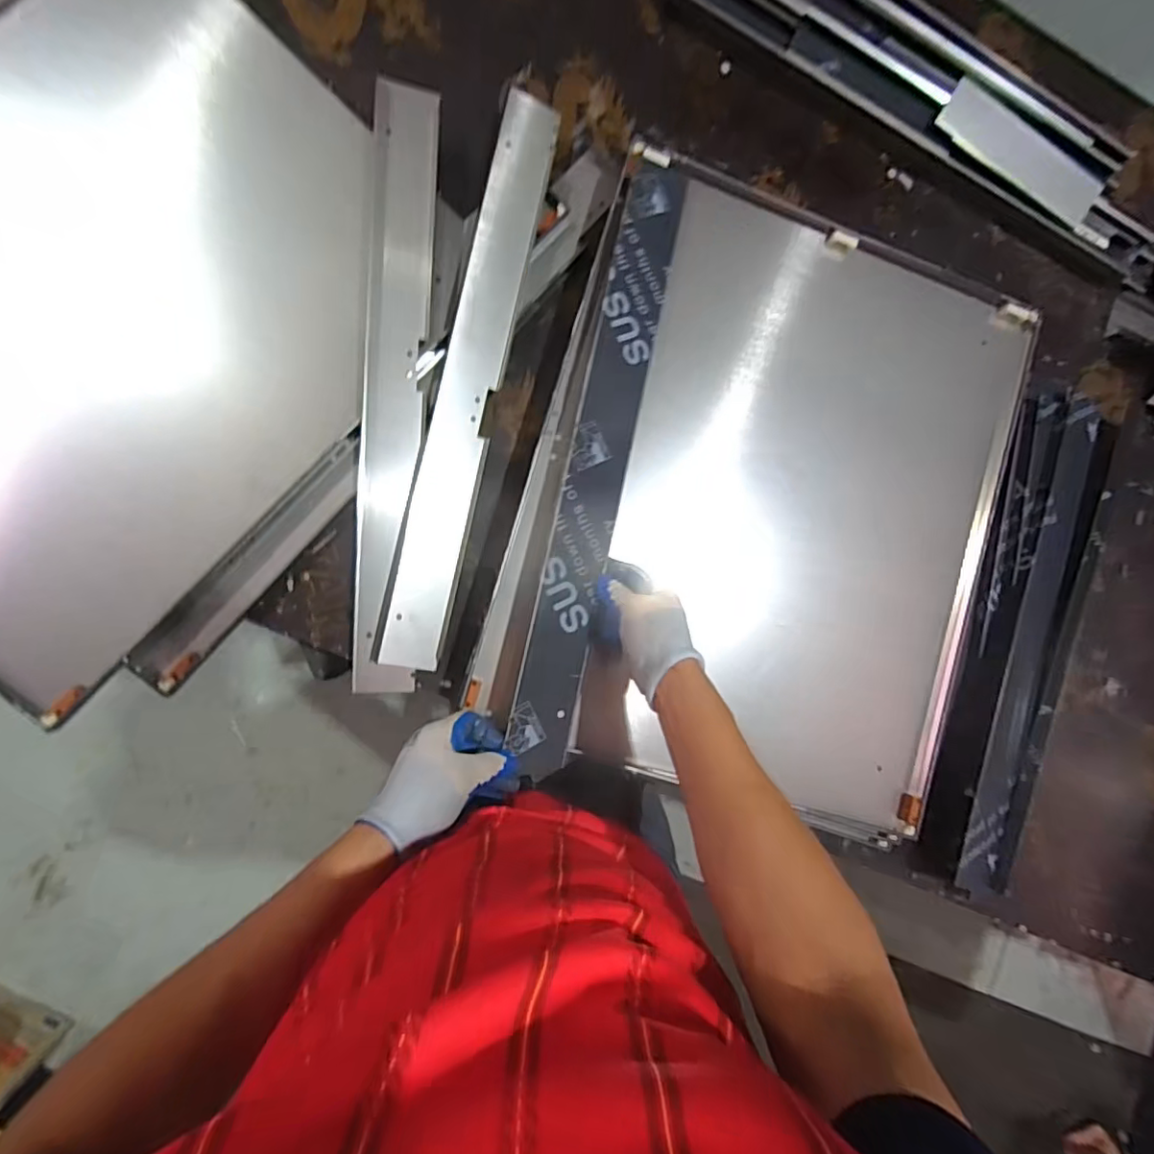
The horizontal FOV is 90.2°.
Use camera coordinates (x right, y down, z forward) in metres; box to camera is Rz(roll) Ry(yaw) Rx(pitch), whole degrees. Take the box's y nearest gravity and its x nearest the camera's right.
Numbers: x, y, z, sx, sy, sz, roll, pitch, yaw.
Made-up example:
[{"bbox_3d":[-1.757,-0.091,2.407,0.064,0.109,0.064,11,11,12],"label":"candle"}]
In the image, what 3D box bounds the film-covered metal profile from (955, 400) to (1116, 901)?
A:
[{"bbox_3d":[0.624,0.074,0.791,0.094,0.044,0.698,19,85,-8],"label":"film-covered metal profile"}]

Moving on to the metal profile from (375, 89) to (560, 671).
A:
[{"bbox_3d":[-0.121,-0.222,0.668,0.077,0.027,0.658,14,88,-37],"label":"metal profile"}]

